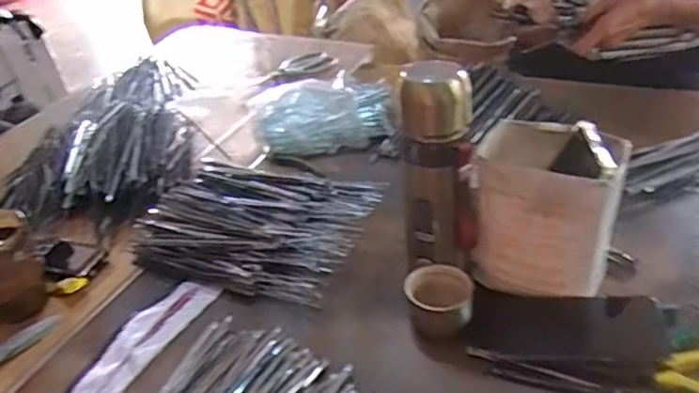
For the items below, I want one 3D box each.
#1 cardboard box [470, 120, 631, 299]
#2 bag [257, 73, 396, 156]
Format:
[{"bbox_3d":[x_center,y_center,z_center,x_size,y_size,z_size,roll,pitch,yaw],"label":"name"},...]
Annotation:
[{"bbox_3d":[0.191,0.018,0.607,0.122,0.155,0.090,14,40,26],"label":"cardboard box"},{"bbox_3d":[-0.039,-0.127,0.930,0.200,0.052,0.139,-8,36,-2],"label":"bag"}]

